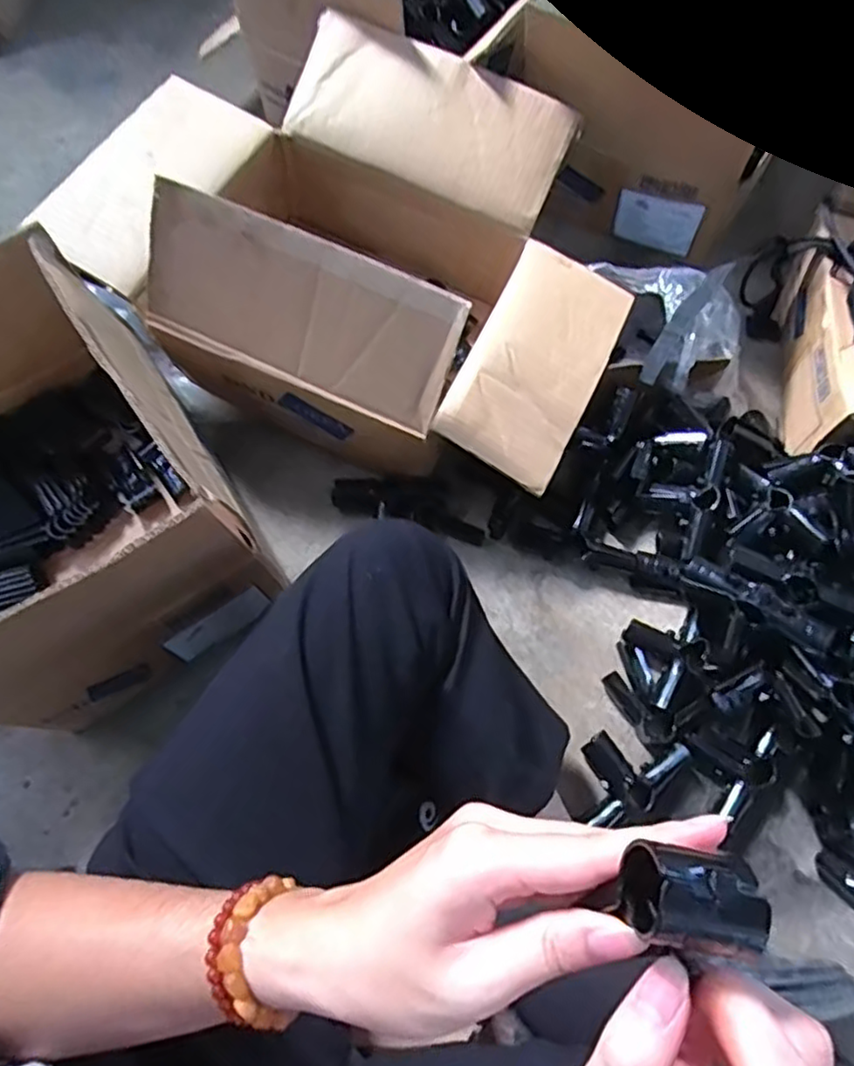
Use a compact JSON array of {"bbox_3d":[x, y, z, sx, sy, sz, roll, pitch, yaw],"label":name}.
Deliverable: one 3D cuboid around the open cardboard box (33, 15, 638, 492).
[{"bbox_3d":[-0.067,-0.319,0.726,0.574,0.237,0.412,21,72,10],"label":"open cardboard box"}]

